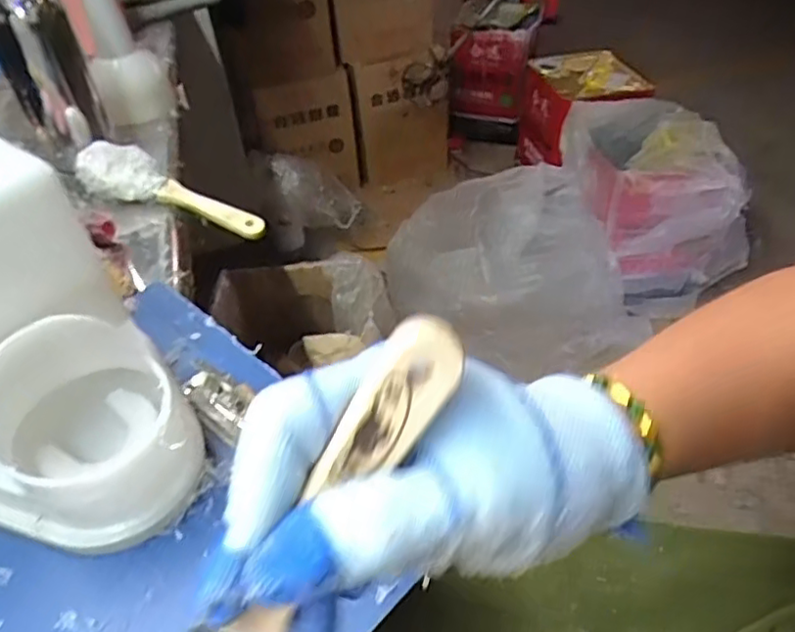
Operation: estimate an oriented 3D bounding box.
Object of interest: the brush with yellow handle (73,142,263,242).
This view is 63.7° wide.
[{"bbox_3d":[-0.206,-0.114,0.592,0.182,0.031,0.039,22,49,-1],"label":"brush with yellow handle"}]

